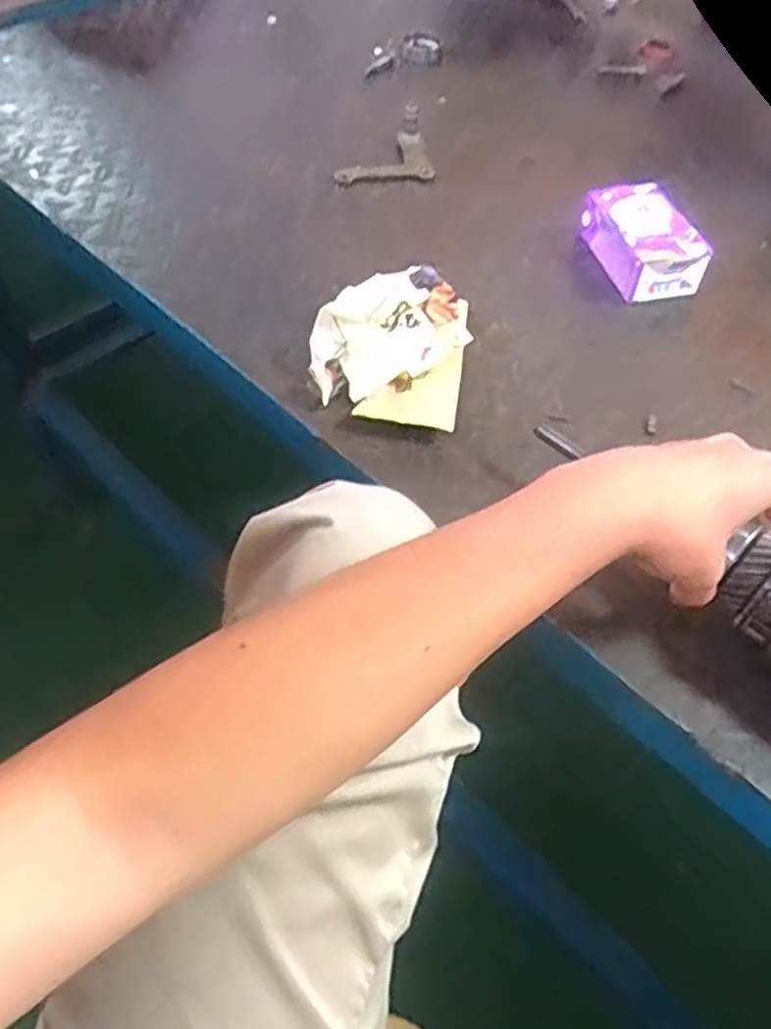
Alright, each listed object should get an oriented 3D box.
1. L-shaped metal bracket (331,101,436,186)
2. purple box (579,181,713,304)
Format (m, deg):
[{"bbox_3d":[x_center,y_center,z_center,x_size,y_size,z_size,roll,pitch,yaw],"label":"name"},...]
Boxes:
[{"bbox_3d":[-0.002,-0.360,0.731,0.092,0.029,0.090,-2,53,-2],"label":"L-shaped metal bracket"},{"bbox_3d":[0.214,-0.230,0.634,0.073,0.047,0.109,-11,54,-9],"label":"purple box"}]

